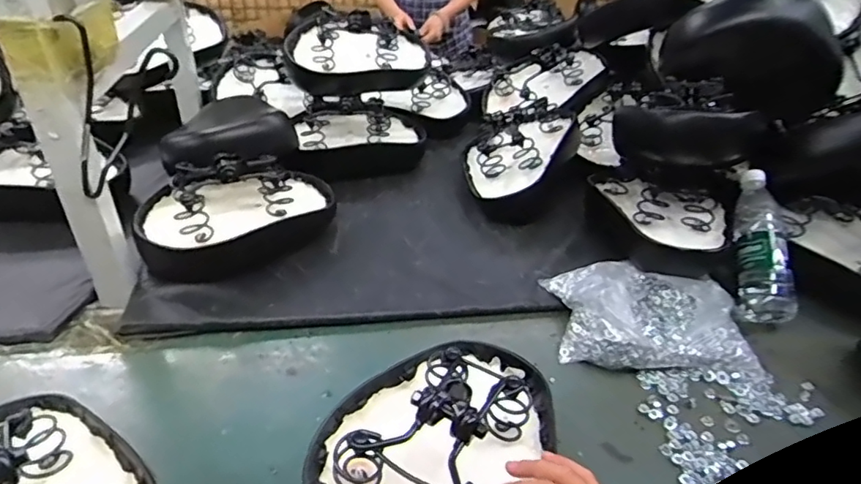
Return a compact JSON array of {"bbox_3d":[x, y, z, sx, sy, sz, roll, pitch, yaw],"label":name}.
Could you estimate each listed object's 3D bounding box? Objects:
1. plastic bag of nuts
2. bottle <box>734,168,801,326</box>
[{"bbox_3d":[0.294,0.088,0.748,0.251,0.068,0.171,4,37,1],"label":"plastic bag of nuts"},{"bbox_3d":[0.492,0.001,0.815,0.078,0.057,0.232,9,64,4],"label":"bottle"}]

